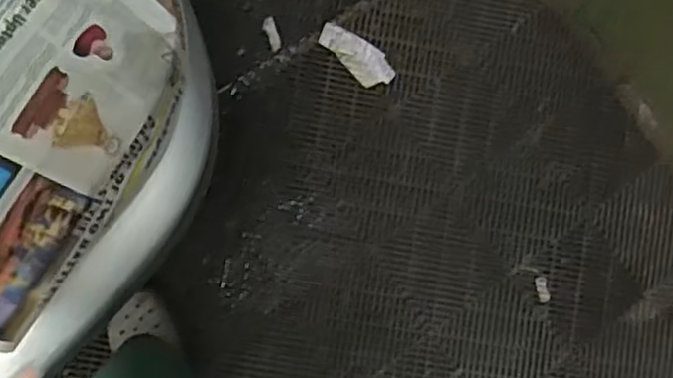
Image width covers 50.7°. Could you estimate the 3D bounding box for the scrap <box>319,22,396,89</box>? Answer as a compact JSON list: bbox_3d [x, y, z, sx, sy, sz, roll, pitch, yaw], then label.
[{"bbox_3d":[0.042,-0.273,1.440,0.169,0.012,0.073,44,85,-1],"label":"scrap"}]

